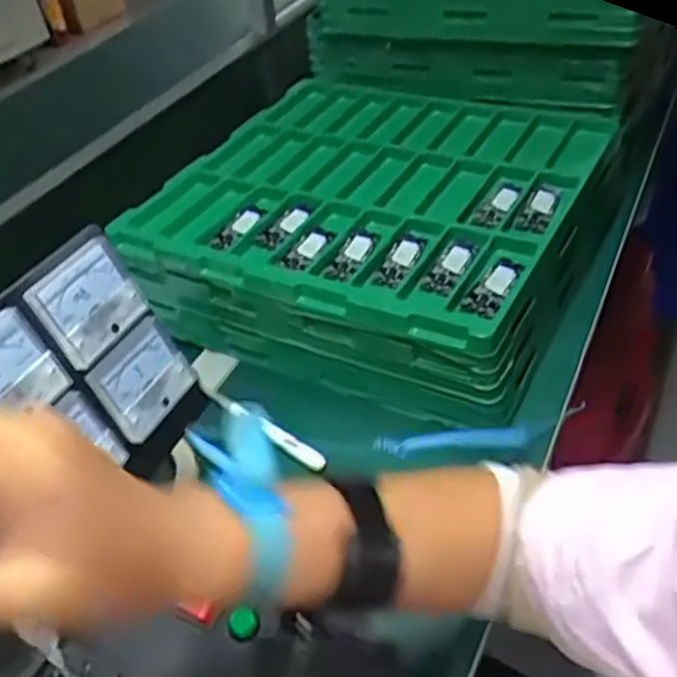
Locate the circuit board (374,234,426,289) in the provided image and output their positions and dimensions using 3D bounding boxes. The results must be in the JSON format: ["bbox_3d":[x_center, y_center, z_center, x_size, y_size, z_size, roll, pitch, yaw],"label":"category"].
[{"bbox_3d":[0.054,-0.069,0.616,0.023,0.009,0.074,14,46,23],"label":"circuit board"}]

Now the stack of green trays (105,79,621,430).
[{"bbox_3d":[0.048,-0.144,0.756,0.416,0.102,0.438,17,47,25],"label":"stack of green trays"}]

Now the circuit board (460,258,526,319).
[{"bbox_3d":[0.124,-0.043,0.574,0.028,0.008,0.072,17,47,26],"label":"circuit board"}]

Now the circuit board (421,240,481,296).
[{"bbox_3d":[0.095,-0.061,0.600,0.028,0.008,0.076,19,48,27],"label":"circuit board"}]

